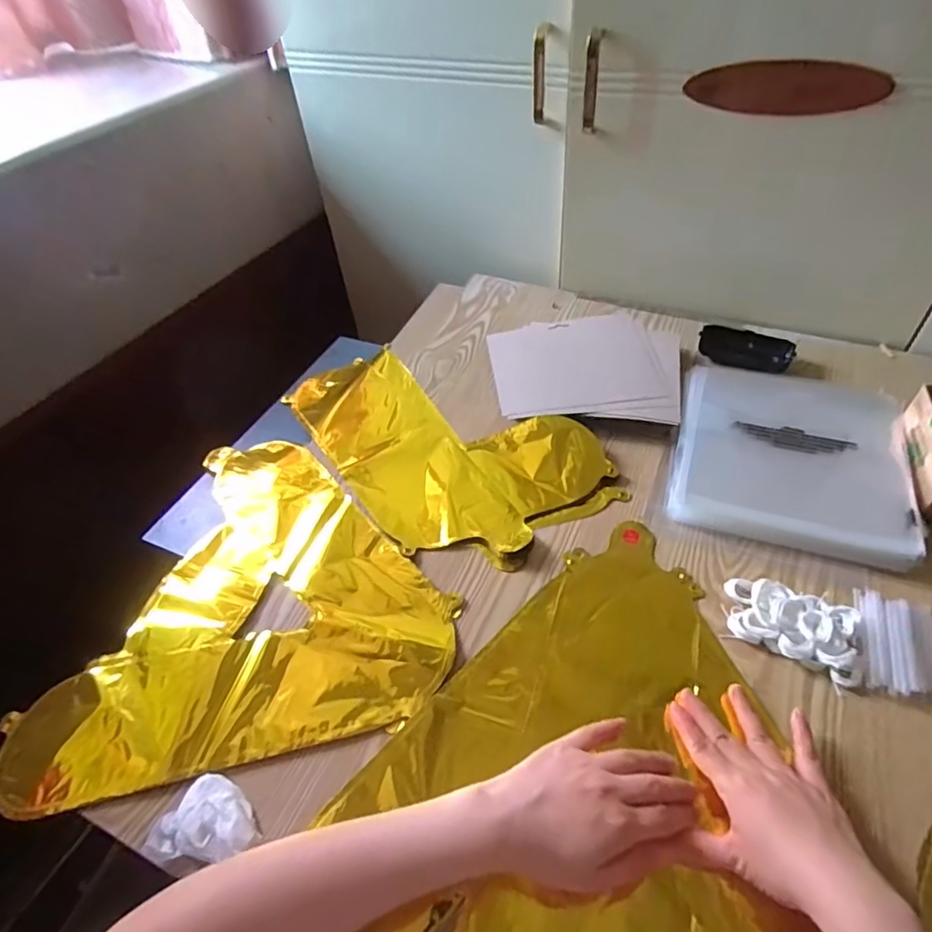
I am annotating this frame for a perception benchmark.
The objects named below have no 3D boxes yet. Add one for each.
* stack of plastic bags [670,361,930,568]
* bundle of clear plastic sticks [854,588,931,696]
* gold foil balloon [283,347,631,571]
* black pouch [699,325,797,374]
[{"bbox_3d":[0.334,-0.017,0.587,0.210,0.027,0.230,13,51,17],"label":"stack of plastic bags"},{"bbox_3d":[0.351,0.142,0.451,0.067,0.010,0.088,15,51,18],"label":"bundle of clear plastic sticks"},{"bbox_3d":[-0.052,-0.037,0.649,0.223,0.014,0.405,-39,55,-26],"label":"gold foil balloon"},{"bbox_3d":[0.351,-0.147,0.706,0.107,0.020,0.053,17,52,20],"label":"black pouch"}]

